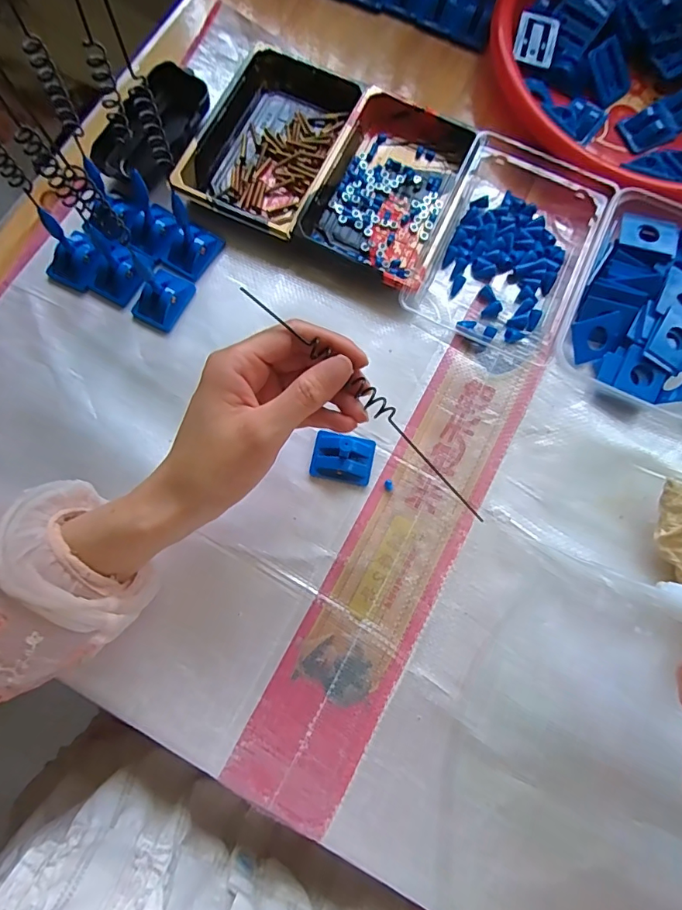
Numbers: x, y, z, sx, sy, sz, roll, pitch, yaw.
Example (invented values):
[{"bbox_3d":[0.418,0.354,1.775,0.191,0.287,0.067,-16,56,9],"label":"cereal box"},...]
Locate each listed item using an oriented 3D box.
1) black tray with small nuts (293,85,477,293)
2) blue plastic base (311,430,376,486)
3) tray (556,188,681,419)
[{"bbox_3d":[0.042,-0.221,0.389,0.104,0.024,0.164,26,78,4],"label":"black tray with small nuts"},{"bbox_3d":[0.002,0.001,0.345,0.044,0.016,0.034,11,78,1],"label":"blue plastic base"},{"bbox_3d":[0.237,-0.118,0.363,0.109,0.035,0.157,24,78,4],"label":"tray"}]

